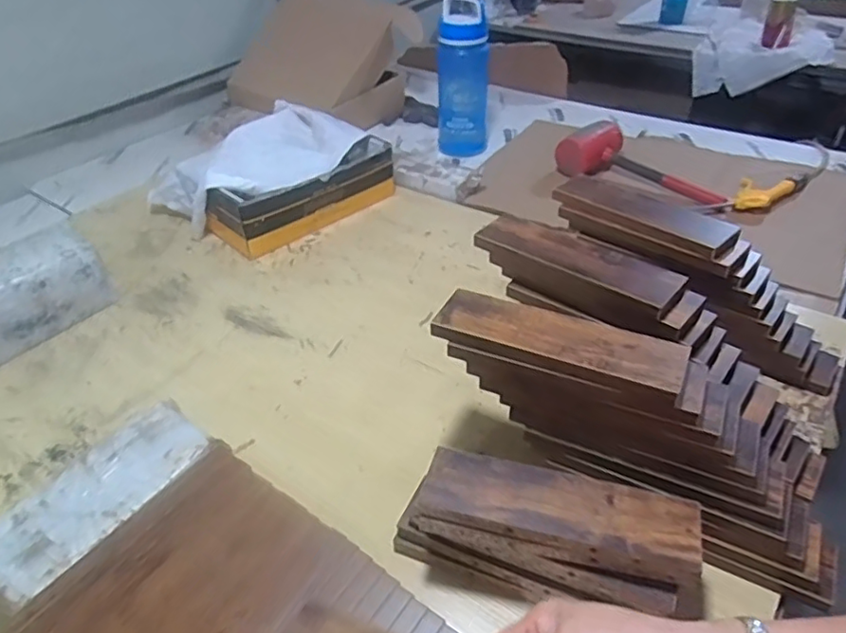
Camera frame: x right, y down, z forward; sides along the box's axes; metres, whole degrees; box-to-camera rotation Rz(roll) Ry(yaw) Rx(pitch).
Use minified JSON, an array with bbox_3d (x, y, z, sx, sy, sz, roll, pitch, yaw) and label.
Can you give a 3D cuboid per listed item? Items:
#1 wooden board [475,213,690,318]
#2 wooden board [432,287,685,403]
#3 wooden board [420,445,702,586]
[{"bbox_3d":[0.157,-0.061,0.624,0.208,0.021,0.065,29,48,31],"label":"wooden board"},{"bbox_3d":[0.115,0.019,0.529,0.211,0.018,0.061,16,43,22],"label":"wooden board"},{"bbox_3d":[0.107,0.155,0.486,0.210,0.023,0.066,10,45,15],"label":"wooden board"}]

